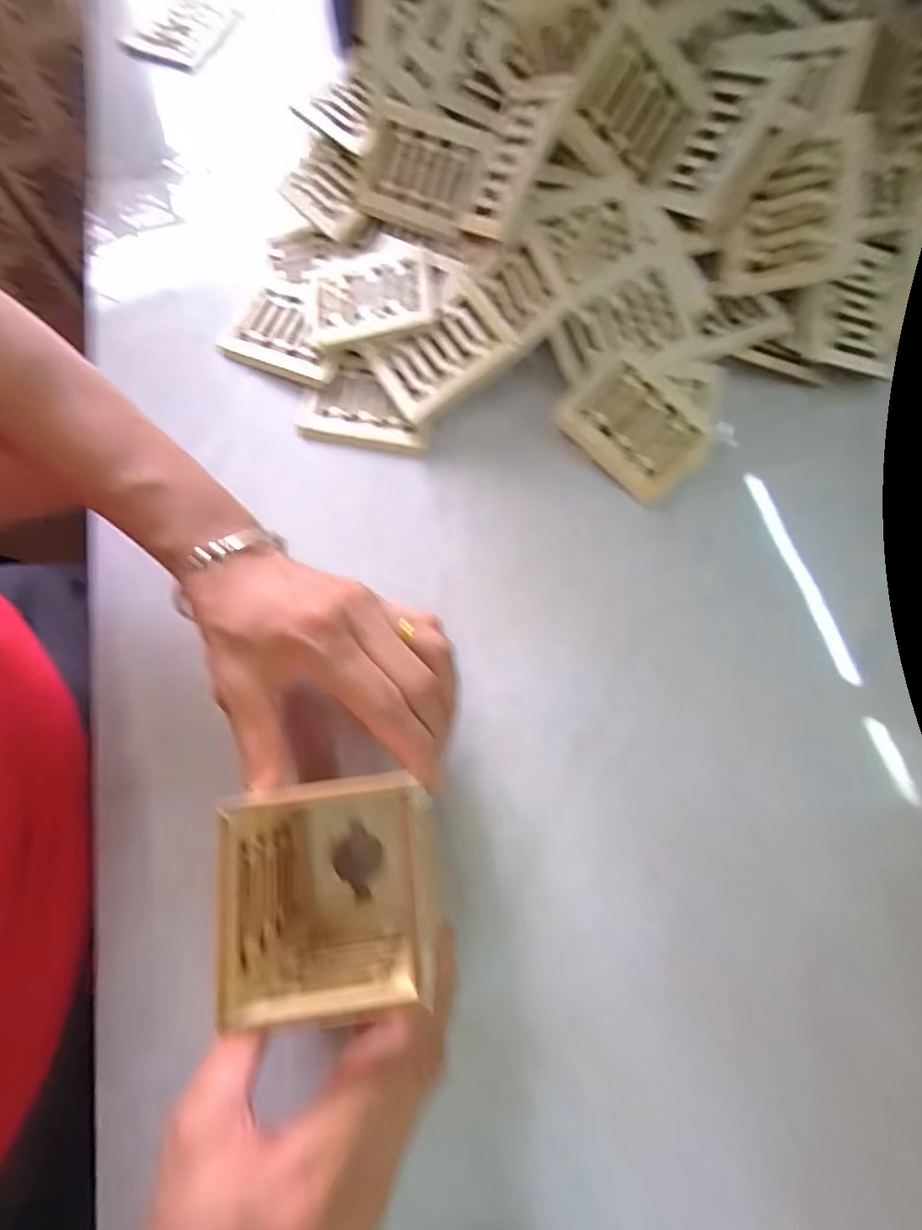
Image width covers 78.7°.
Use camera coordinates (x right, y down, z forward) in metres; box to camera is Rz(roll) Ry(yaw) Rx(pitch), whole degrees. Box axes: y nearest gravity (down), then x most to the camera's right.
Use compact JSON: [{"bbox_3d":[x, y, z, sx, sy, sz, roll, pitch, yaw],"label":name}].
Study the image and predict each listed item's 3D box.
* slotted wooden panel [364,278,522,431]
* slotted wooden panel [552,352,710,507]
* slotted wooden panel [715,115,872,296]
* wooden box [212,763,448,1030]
[{"bbox_3d":[-0.013,-0.160,0.343,0.076,0.009,0.059,-34,77,6],"label":"slotted wooden panel"},{"bbox_3d":[0.103,-0.110,0.335,0.082,0.004,0.059,44,89,1],"label":"slotted wooden panel"},{"bbox_3d":[0.190,-0.232,0.326,0.066,0.012,0.081,9,102,25],"label":"slotted wooden panel"},{"bbox_3d":[-0.047,0.105,0.220,0.067,0.080,0.070,-11,73,-3],"label":"wooden box"}]

